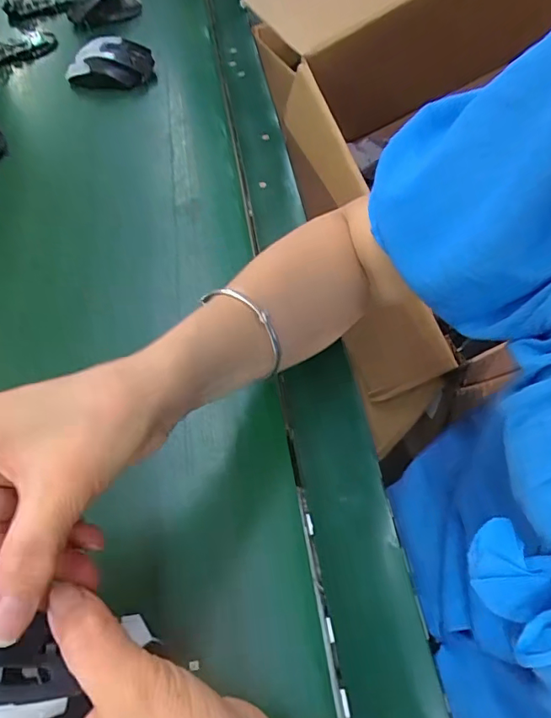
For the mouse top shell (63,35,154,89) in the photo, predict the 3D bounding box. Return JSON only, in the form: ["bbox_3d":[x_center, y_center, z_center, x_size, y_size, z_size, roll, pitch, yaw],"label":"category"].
[{"bbox_3d":[-0.216,-0.384,0.658,0.111,0.047,0.059,-14,54,-6],"label":"mouse top shell"}]

